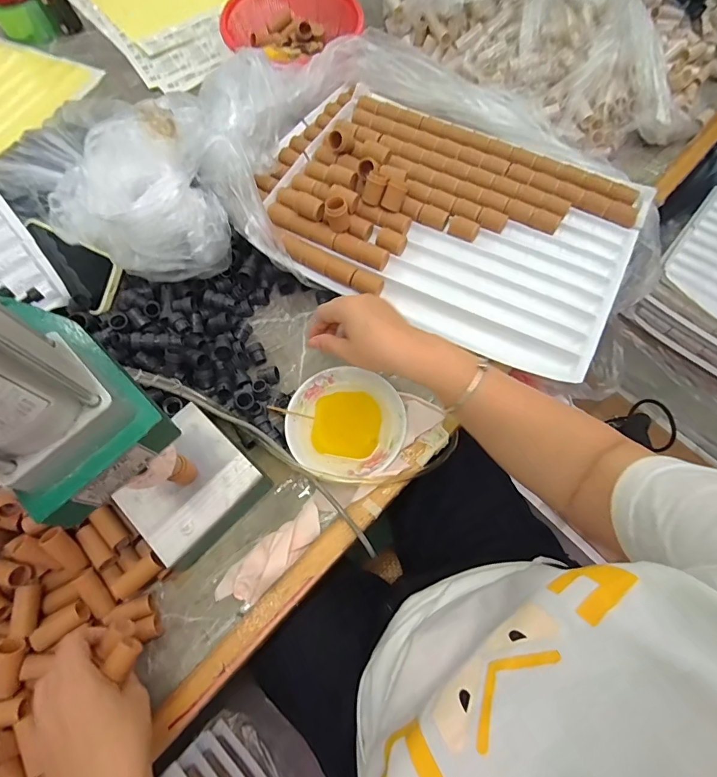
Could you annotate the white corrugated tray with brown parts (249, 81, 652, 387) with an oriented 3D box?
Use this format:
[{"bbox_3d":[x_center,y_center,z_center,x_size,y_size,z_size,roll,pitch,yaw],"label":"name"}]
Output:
[{"bbox_3d":[0.093,-0.236,0.545,0.509,0.049,0.331,31,71,14],"label":"white corrugated tray with brown parts"}]

